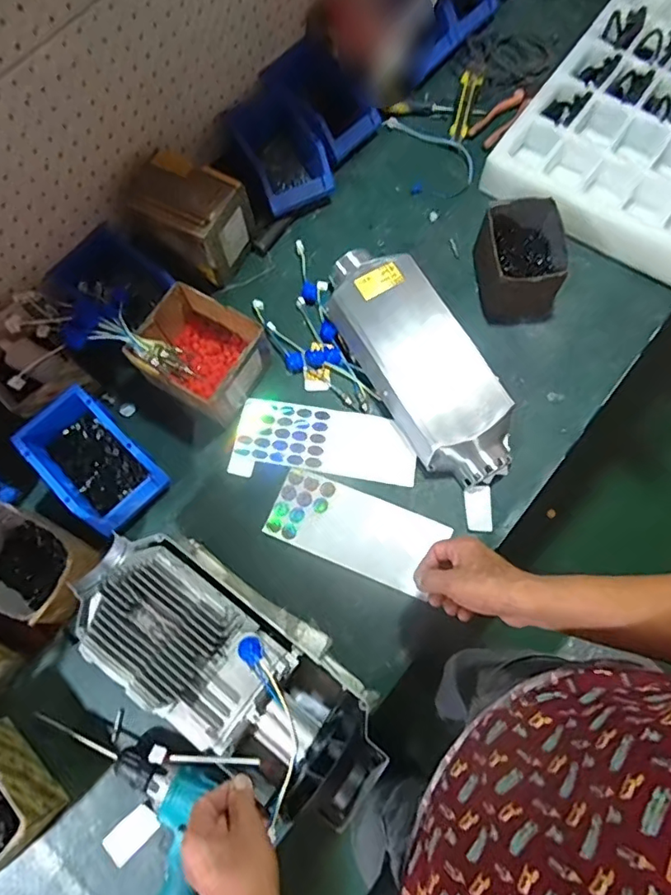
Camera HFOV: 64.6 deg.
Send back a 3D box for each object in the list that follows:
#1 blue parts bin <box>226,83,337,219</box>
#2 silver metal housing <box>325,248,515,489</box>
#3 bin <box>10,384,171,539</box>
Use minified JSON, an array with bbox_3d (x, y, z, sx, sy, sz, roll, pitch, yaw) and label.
[{"bbox_3d":[-0.094,-0.480,0.874,0.139,0.091,0.188,-28,73,-6],"label":"blue parts bin"},{"bbox_3d":[0.116,-0.130,0.766,0.148,0.086,0.396,-27,73,-6],"label":"silver metal housing"},{"bbox_3d":[-0.334,0.019,0.734,0.118,0.074,0.187,-44,76,-11],"label":"bin"}]

